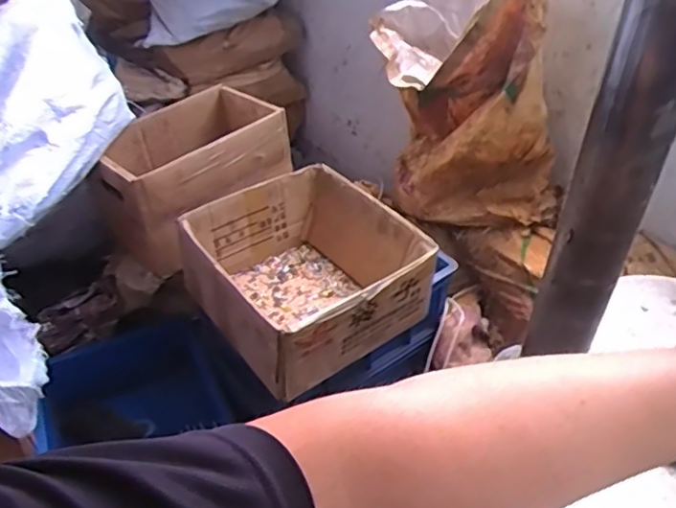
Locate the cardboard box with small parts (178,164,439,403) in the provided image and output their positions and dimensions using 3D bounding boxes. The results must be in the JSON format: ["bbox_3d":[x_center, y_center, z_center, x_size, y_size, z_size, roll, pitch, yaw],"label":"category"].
[{"bbox_3d":[-0.054,0.026,0.948,0.306,0.140,0.304,-27,47,-29],"label":"cardboard box with small parts"}]

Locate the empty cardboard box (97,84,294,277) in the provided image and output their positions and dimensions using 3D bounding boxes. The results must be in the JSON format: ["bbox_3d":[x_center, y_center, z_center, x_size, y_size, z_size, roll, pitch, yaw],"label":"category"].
[{"bbox_3d":[-0.263,-0.138,1.124,0.218,0.215,0.311,32,49,32],"label":"empty cardboard box"}]

